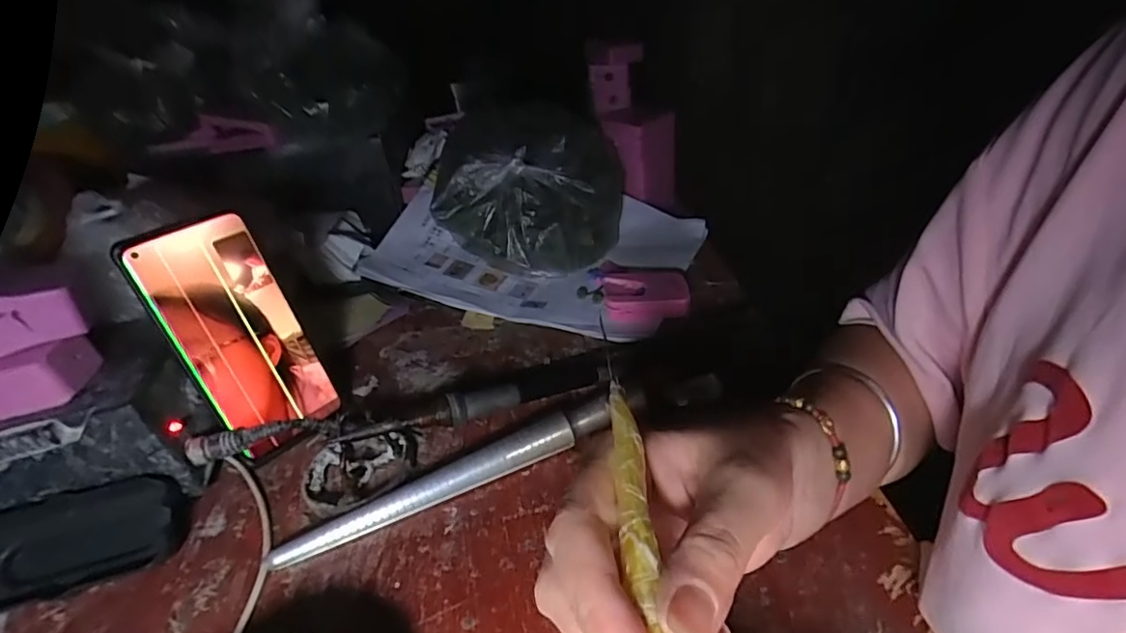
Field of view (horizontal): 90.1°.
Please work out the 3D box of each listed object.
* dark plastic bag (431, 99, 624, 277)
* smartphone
[{"bbox_3d":[-0.029,-0.119,0.536,0.164,0.139,0.130,3,36,13],"label":"dark plastic bag"},{"bbox_3d":[-0.208,0.013,0.362,0.072,0.152,0.008,-33,25,-32],"label":"smartphone"}]

